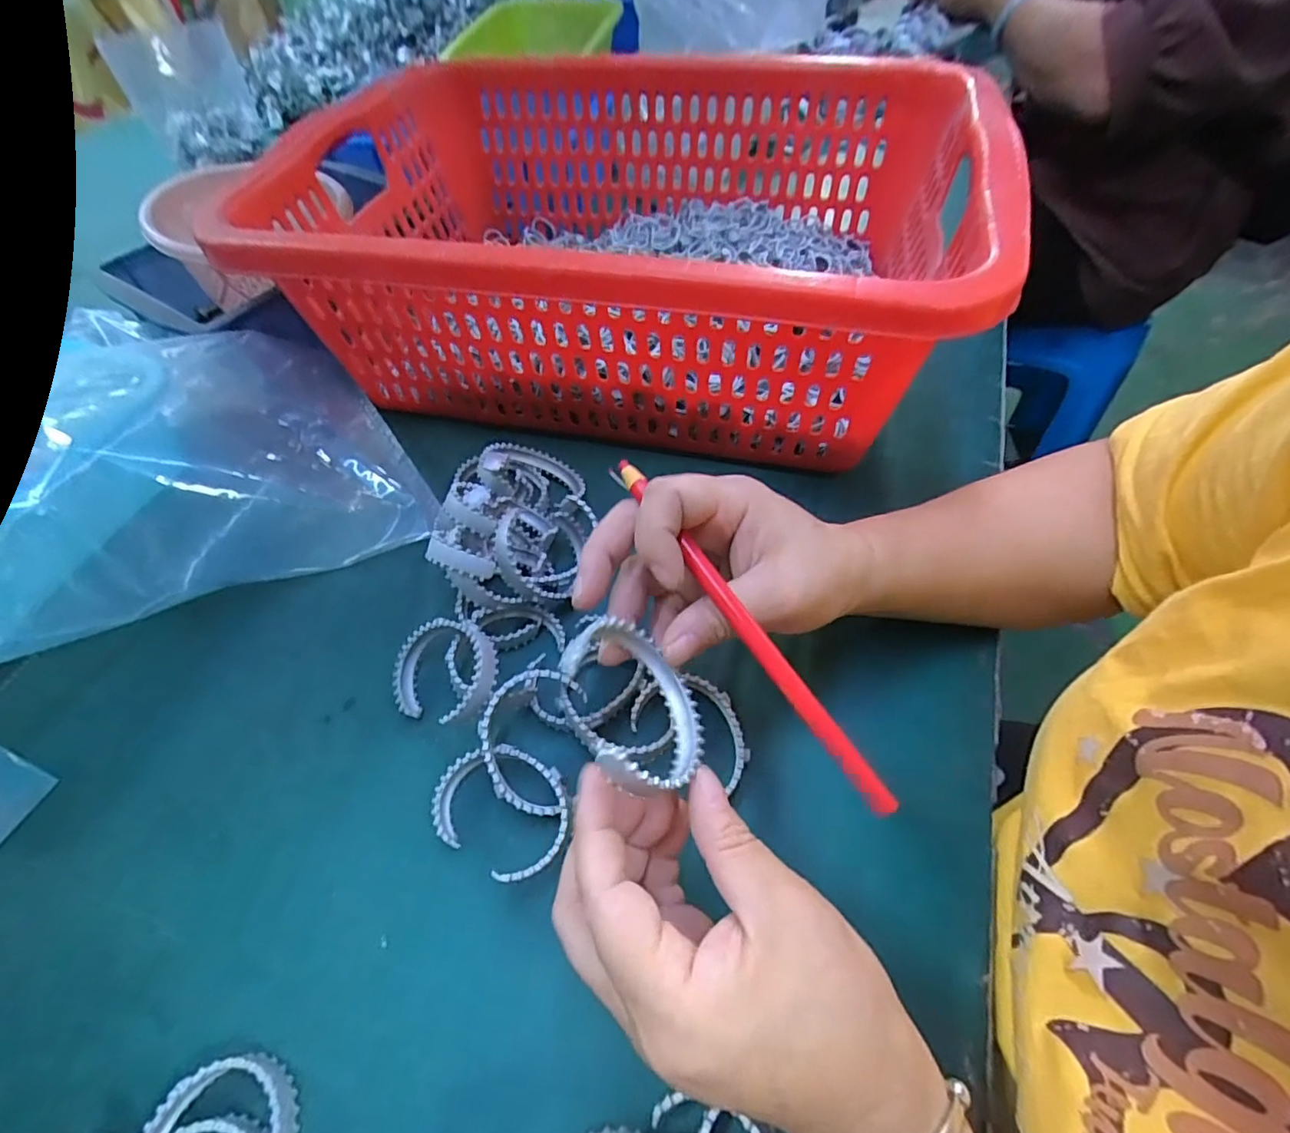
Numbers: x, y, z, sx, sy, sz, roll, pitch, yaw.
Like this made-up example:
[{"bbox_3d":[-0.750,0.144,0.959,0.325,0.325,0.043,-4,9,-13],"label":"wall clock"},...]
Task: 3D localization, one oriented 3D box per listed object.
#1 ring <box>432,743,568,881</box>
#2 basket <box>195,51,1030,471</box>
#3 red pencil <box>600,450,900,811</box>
[{"bbox_3d":[-0.067,0.114,0.270,0.070,0.021,0.050,22,59,18],"label":"ring"},{"bbox_3d":[-0.019,-0.229,0.415,0.437,0.152,0.305,11,57,11],"label":"basket"},{"bbox_3d":[0.037,0.021,0.229,0.010,0.009,0.170,-31,71,-17],"label":"red pencil"}]

